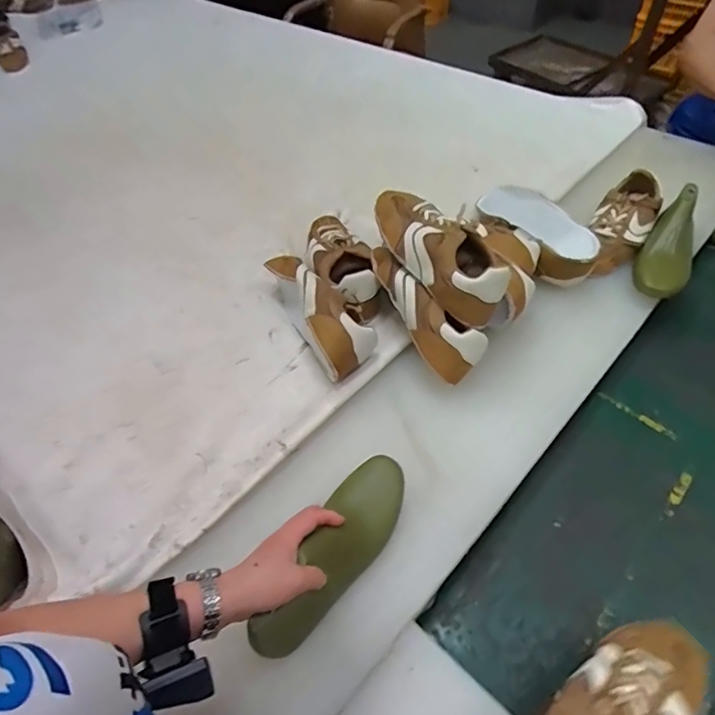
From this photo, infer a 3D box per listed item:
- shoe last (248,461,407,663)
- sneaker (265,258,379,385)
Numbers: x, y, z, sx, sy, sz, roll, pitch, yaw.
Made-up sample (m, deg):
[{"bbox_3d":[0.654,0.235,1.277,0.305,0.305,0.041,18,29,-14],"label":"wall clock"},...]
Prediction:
[{"bbox_3d":[-0.023,0.202,0.532,0.070,0.073,0.231,25,53,23],"label":"shoe last"},{"bbox_3d":[-0.052,-0.074,0.730,0.078,0.096,0.222,-25,54,-14],"label":"sneaker"}]

